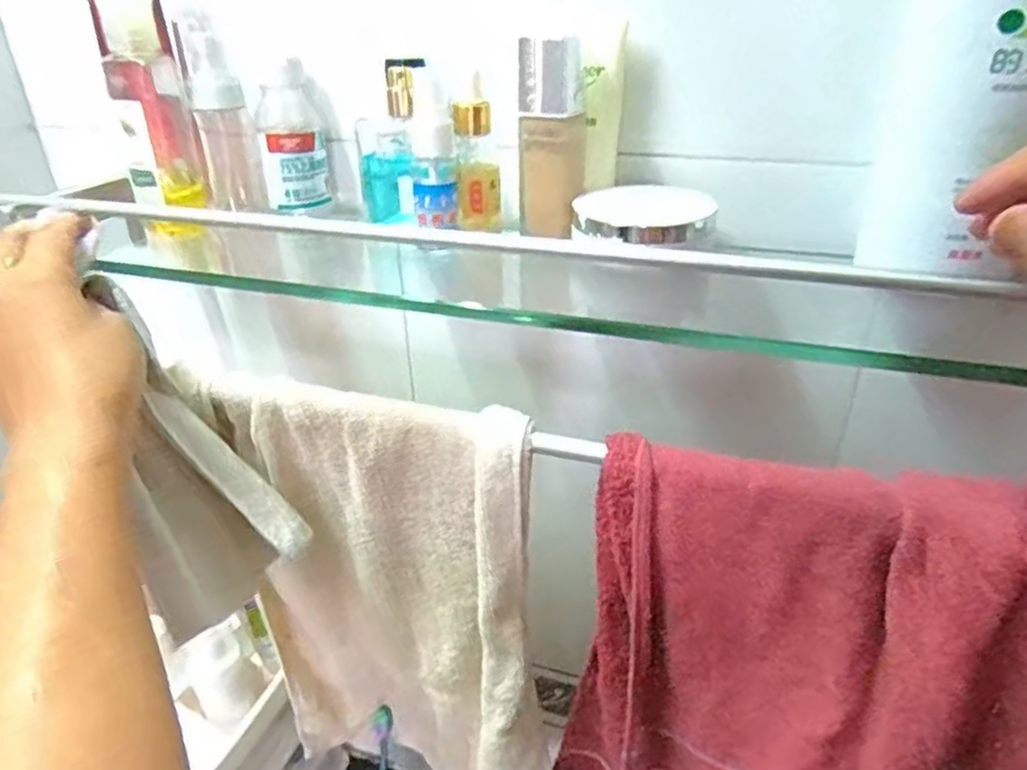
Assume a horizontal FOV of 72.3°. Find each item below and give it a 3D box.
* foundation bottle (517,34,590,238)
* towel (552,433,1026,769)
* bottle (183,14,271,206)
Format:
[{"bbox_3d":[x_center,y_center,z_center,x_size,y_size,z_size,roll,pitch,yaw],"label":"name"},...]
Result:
[{"bbox_3d":[0.022,-0.132,0.376,0.037,0.094,0.043,1,29,5],"label":"foundation bottle"},{"bbox_3d":[0.150,0.195,0.390,0.252,0.346,0.065,10,31,19],"label":"towel"},{"bbox_3d":[-0.178,-0.164,0.435,0.031,0.112,0.027,-12,31,-18],"label":"bottle"}]

